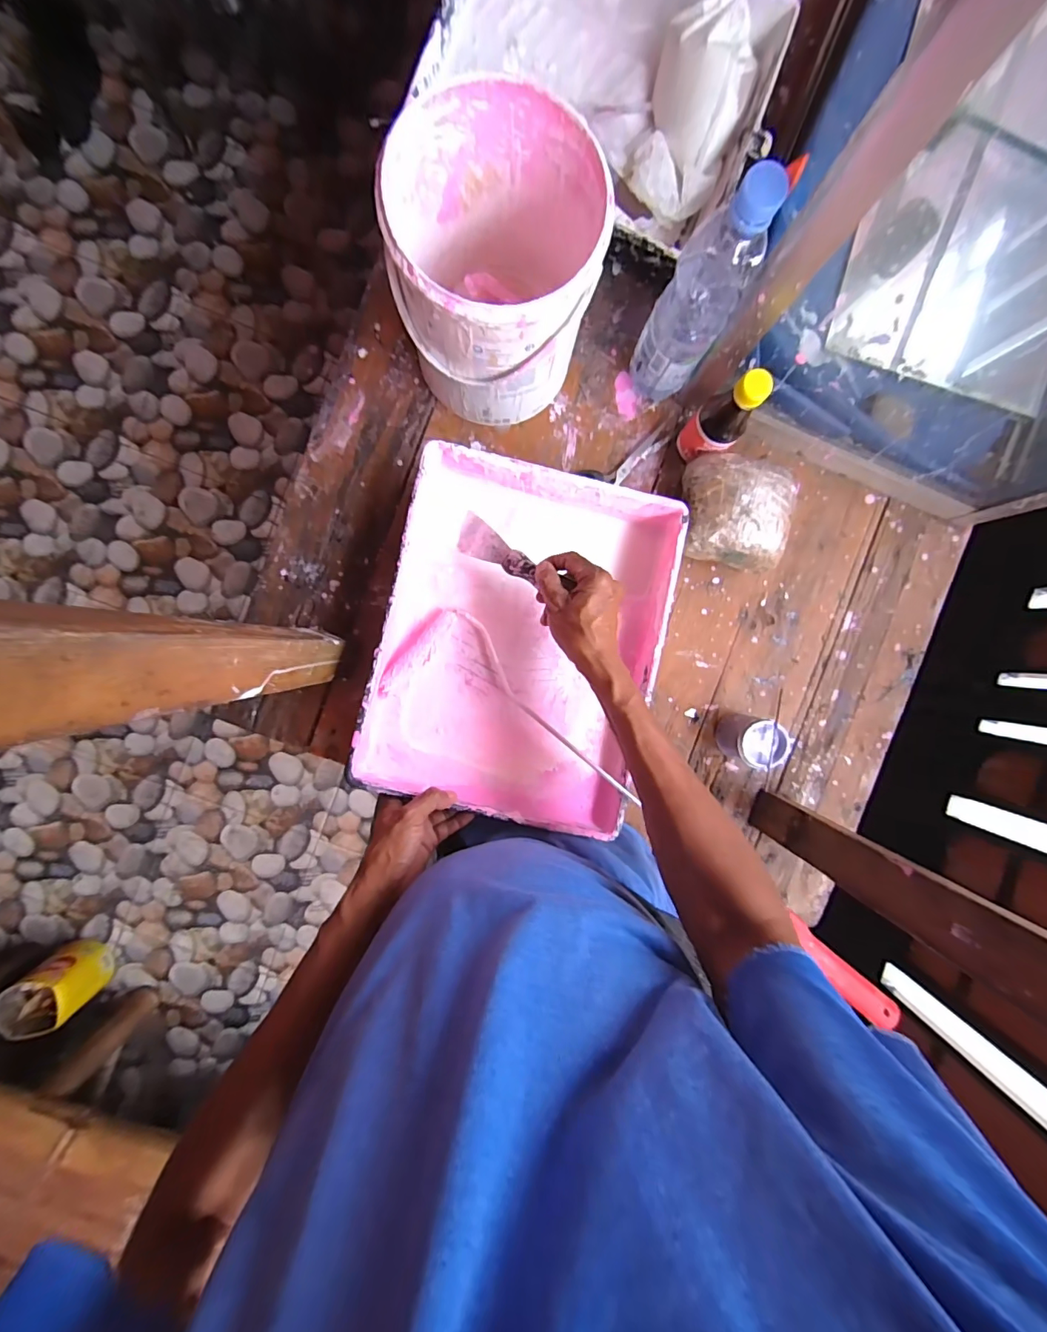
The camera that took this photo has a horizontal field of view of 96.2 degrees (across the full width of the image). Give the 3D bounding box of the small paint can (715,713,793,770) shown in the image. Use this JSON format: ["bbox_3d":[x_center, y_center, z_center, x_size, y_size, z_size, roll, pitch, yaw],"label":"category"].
[{"bbox_3d":[0.268,0.086,0.552,0.050,0.069,0.053,0,92,-2],"label":"small paint can"}]

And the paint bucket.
[{"bbox_3d":[-0.025,-0.365,0.457,0.175,0.194,0.180,0,92,-2],"label":"paint bucket"}]

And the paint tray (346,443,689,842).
[{"bbox_3d":[0.000,-0.027,0.497,0.273,0.086,0.348,12,91,-2],"label":"paint tray"}]

